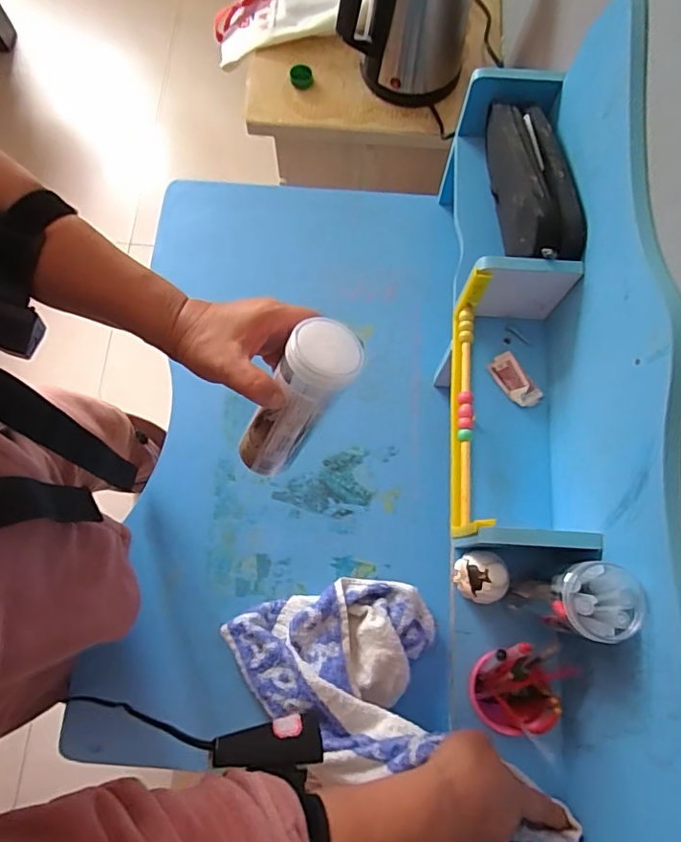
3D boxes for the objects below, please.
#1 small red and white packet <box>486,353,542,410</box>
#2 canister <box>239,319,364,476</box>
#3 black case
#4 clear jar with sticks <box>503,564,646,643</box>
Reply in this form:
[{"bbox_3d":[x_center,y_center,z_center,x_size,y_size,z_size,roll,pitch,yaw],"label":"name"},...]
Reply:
[{"bbox_3d":[0.179,-0.041,0.551,0.028,0.012,0.060,-35,77,-10],"label":"small red and white packet"},{"bbox_3d":[-0.039,-0.008,0.424,0.051,0.158,0.042,48,46,12],"label":"canister"},{"bbox_3d":[0.189,-0.240,0.544,0.062,0.074,0.230,-3,60,-2],"label":"black case"},{"bbox_3d":[0.173,0.137,0.413,0.049,0.124,0.049,0,74,-1],"label":"clear jar with sticks"}]

